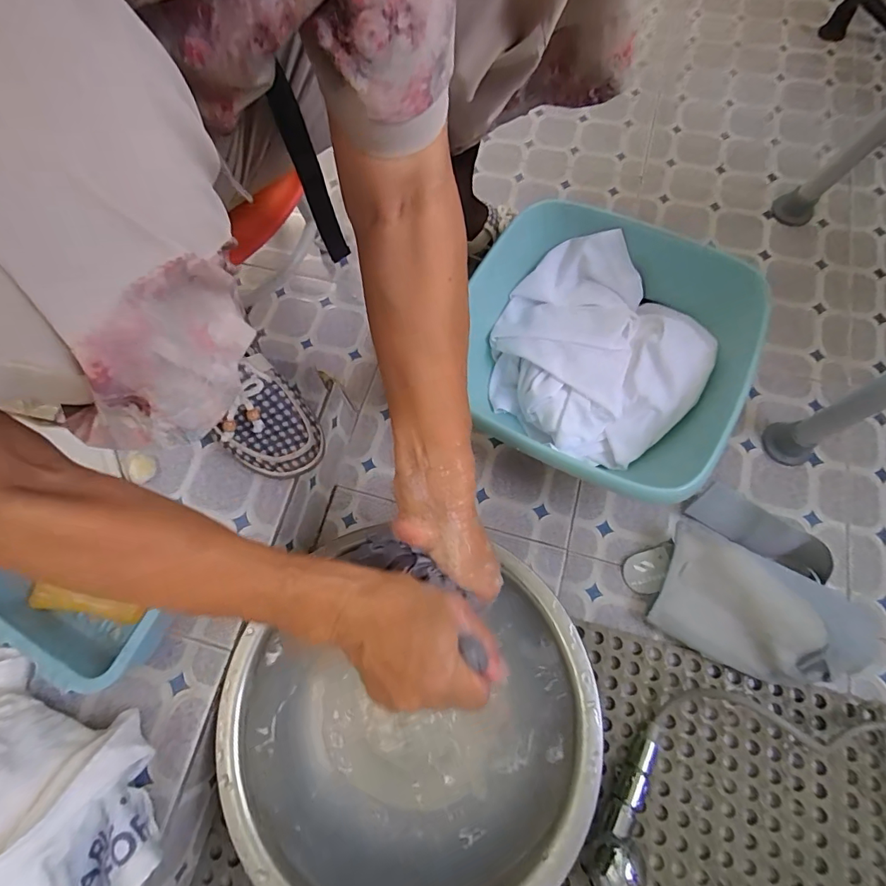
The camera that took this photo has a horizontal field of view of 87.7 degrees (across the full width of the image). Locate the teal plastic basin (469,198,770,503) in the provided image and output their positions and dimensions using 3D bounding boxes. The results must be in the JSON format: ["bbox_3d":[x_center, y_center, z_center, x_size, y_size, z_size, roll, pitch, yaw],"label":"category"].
[{"bbox_3d":[0.175,-0.116,0.557,0.340,0.108,0.331,28,73,12],"label":"teal plastic basin"}]

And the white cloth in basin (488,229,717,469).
[{"bbox_3d":[0.179,-0.111,0.577,0.239,0.078,0.260,-39,73,-11],"label":"white cloth in basin"}]

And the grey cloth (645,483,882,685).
[{"bbox_3d":[0.338,0.149,0.473,0.206,0.065,0.173,22,72,10],"label":"grey cloth"}]

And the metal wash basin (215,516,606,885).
[{"bbox_3d":[-0.032,0.255,0.438,0.316,0.099,0.306,-1,70,2],"label":"metal wash basin"}]

